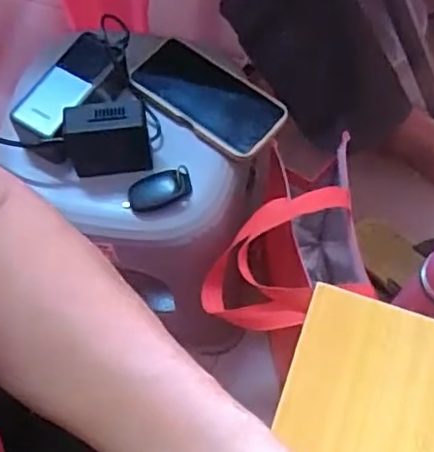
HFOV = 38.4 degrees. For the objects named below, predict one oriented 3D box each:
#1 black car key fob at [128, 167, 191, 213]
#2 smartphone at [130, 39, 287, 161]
[{"bbox_3d":[-0.056,-0.033,0.616,0.062,0.024,0.032,-13,64,-5],"label":"black car key fob"},{"bbox_3d":[-0.013,-0.137,0.661,0.168,0.012,0.084,33,73,19],"label":"smartphone"}]

